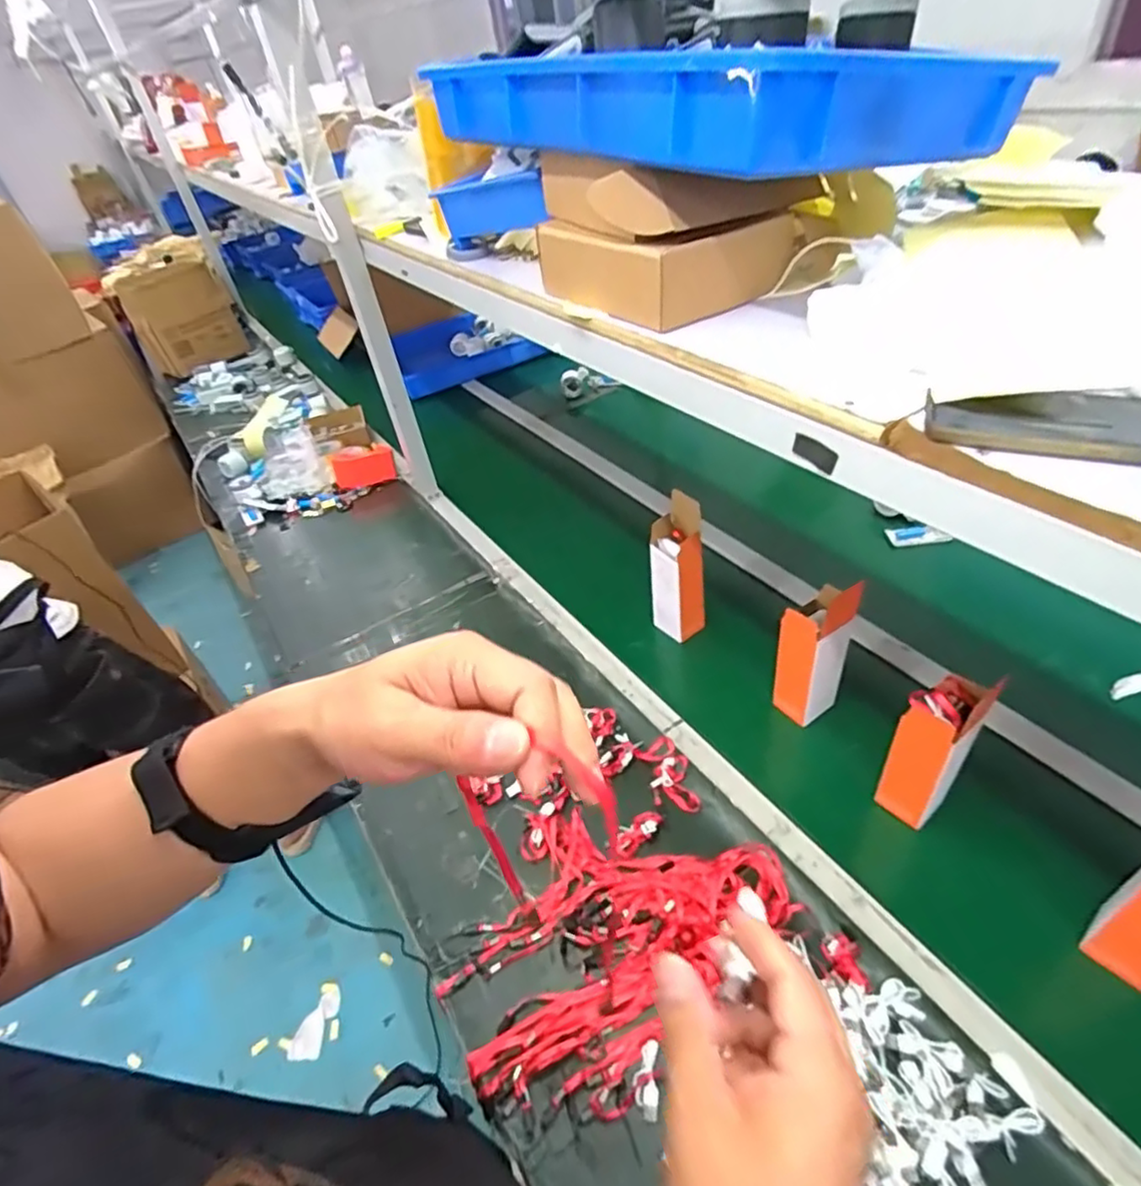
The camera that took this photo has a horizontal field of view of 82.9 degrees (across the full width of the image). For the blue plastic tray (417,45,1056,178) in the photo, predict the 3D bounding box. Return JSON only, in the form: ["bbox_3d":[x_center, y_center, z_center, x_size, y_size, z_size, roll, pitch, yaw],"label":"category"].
[{"bbox_3d":[0.108,-0.488,0.635,0.312,0.092,0.511,-32,44,-23],"label":"blue plastic tray"}]

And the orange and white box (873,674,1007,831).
[{"bbox_3d":[0.404,0.179,0.726,0.061,0.216,0.069,-36,47,-27],"label":"orange and white box"}]

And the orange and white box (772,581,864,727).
[{"bbox_3d":[0.326,0.071,0.848,0.086,0.219,0.071,-35,46,-26],"label":"orange and white box"}]

